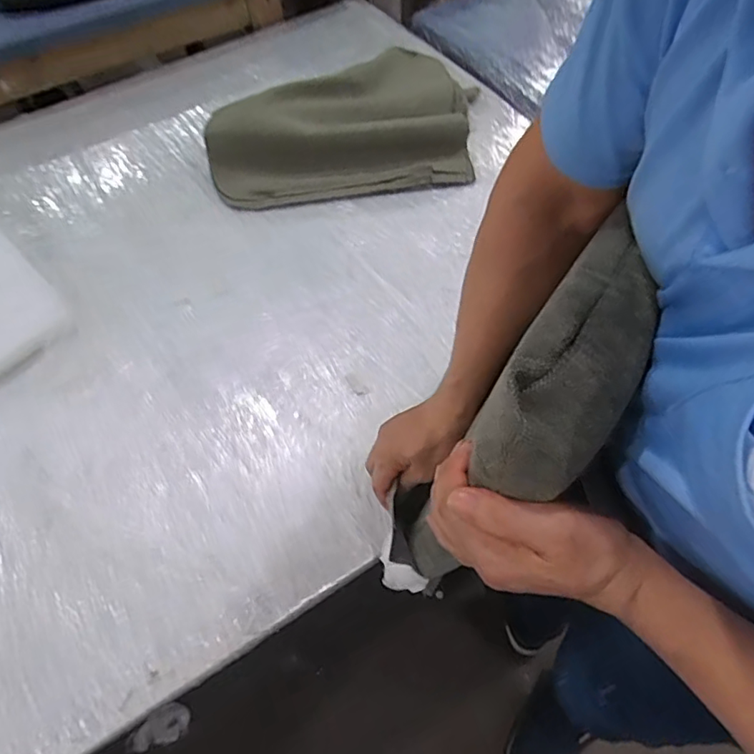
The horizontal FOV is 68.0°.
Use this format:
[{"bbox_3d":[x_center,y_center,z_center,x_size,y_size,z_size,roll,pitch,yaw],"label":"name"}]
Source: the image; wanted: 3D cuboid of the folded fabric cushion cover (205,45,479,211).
[{"bbox_3d":[-0.062,-0.516,1.076,0.501,0.098,0.389,-6,59,-2],"label":"folded fabric cushion cover"}]

